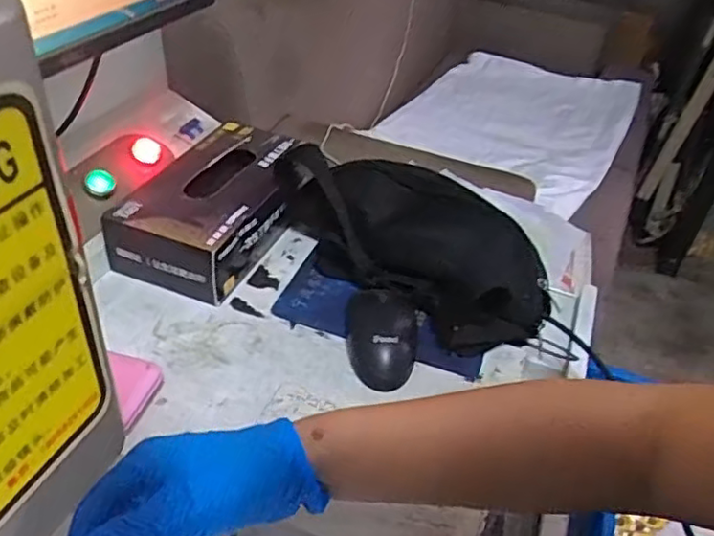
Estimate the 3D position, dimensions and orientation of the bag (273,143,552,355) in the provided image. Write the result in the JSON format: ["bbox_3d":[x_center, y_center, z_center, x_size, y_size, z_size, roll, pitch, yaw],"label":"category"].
[{"bbox_3d":[0.059,-0.029,0.626,0.274,0.099,0.131,32,44,28],"label":"bag"}]

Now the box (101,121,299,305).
[{"bbox_3d":[-0.146,-0.070,0.663,0.133,0.080,0.216,17,39,12],"label":"box"}]

